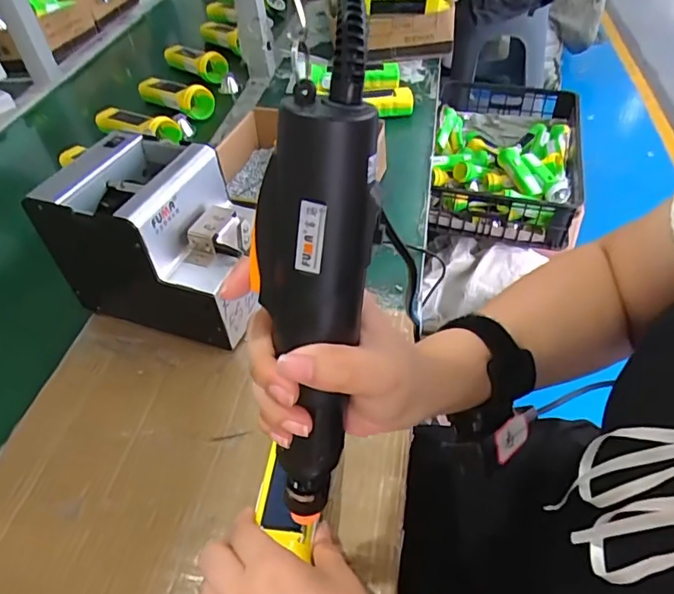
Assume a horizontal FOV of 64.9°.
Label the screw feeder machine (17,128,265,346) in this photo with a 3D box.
[{"bbox_3d":[-0.165,-0.057,0.520,0.172,0.145,0.129,11,48,17],"label":"screw feeder machine"}]

